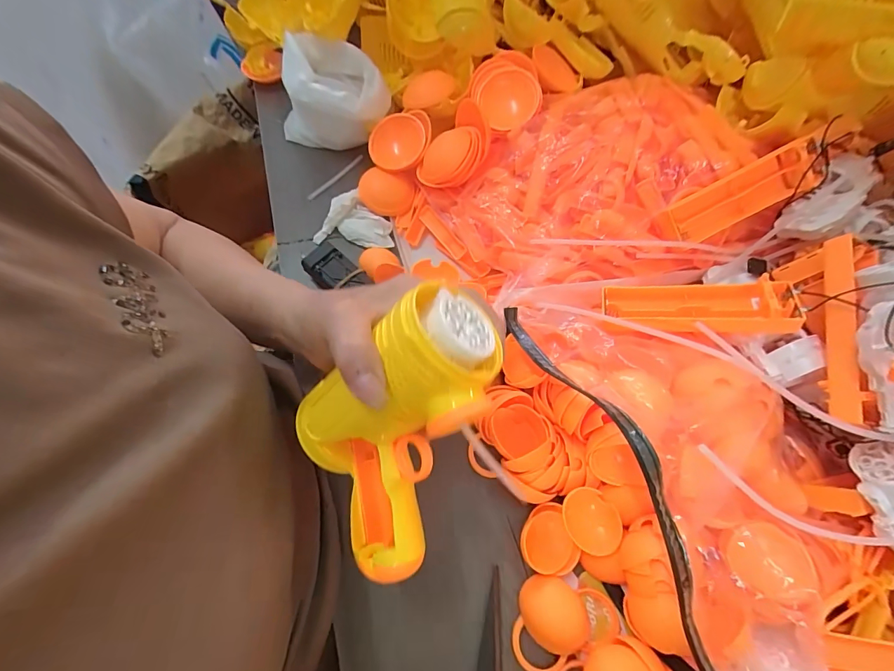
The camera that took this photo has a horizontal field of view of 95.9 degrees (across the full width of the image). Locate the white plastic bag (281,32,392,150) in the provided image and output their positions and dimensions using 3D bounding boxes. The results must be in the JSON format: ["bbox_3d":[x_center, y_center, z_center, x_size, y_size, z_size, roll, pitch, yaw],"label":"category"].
[{"bbox_3d":[-0.118,-0.253,0.425,0.133,0.069,0.089,21,68,11],"label":"white plastic bag"}]

